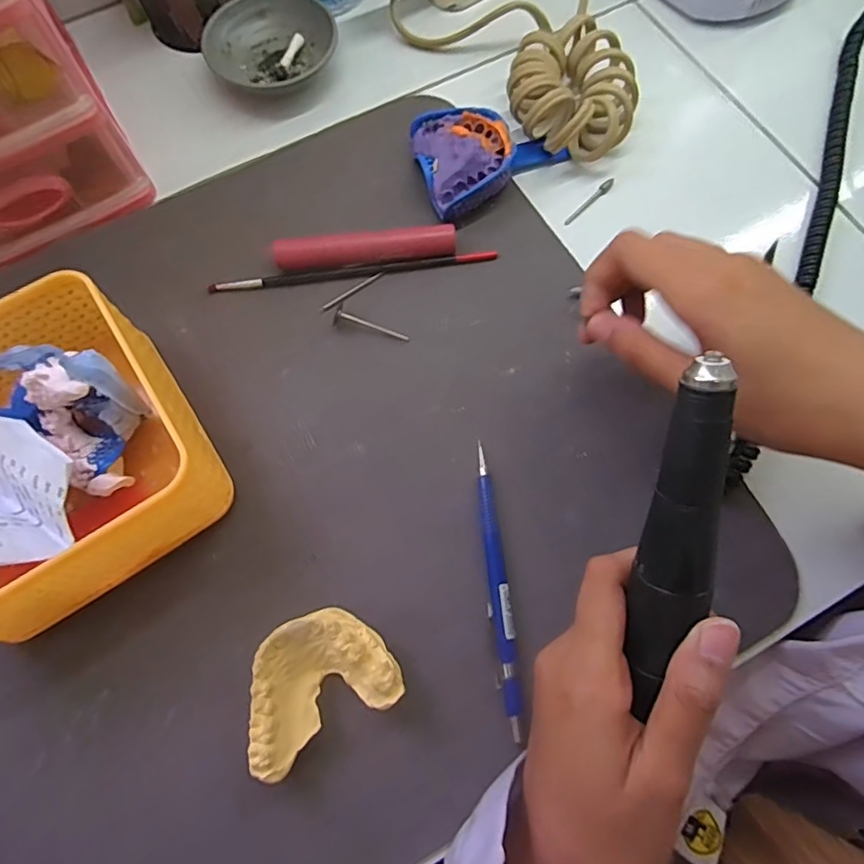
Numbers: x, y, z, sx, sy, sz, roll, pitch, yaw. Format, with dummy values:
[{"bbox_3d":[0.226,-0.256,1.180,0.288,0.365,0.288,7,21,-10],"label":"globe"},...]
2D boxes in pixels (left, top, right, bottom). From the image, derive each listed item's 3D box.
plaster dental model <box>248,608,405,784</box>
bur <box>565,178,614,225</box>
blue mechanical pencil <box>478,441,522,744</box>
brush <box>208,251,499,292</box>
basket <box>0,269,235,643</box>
[{"bbox_3d":[-0.053,0.111,0.249,0.068,0.024,0.051,-31,73,-9],"label":"plaster dental model"},{"bbox_3d":[0.100,-0.146,0.349,0.045,0.004,0.005,-43,76,-13],"label":"bur"},{"bbox_3d":[0.032,0.073,0.269,0.011,0.006,0.133,-5,71,-1],"label":"blue mechanical pencil"},{"bbox_3d":[-0.047,-0.097,0.332,0.169,0.004,0.007,-7,71,-1],"label":"brush"},{"bbox_3d":[-0.185,0.012,0.264,0.130,0.066,0.137,-34,74,-10],"label":"basket"}]

